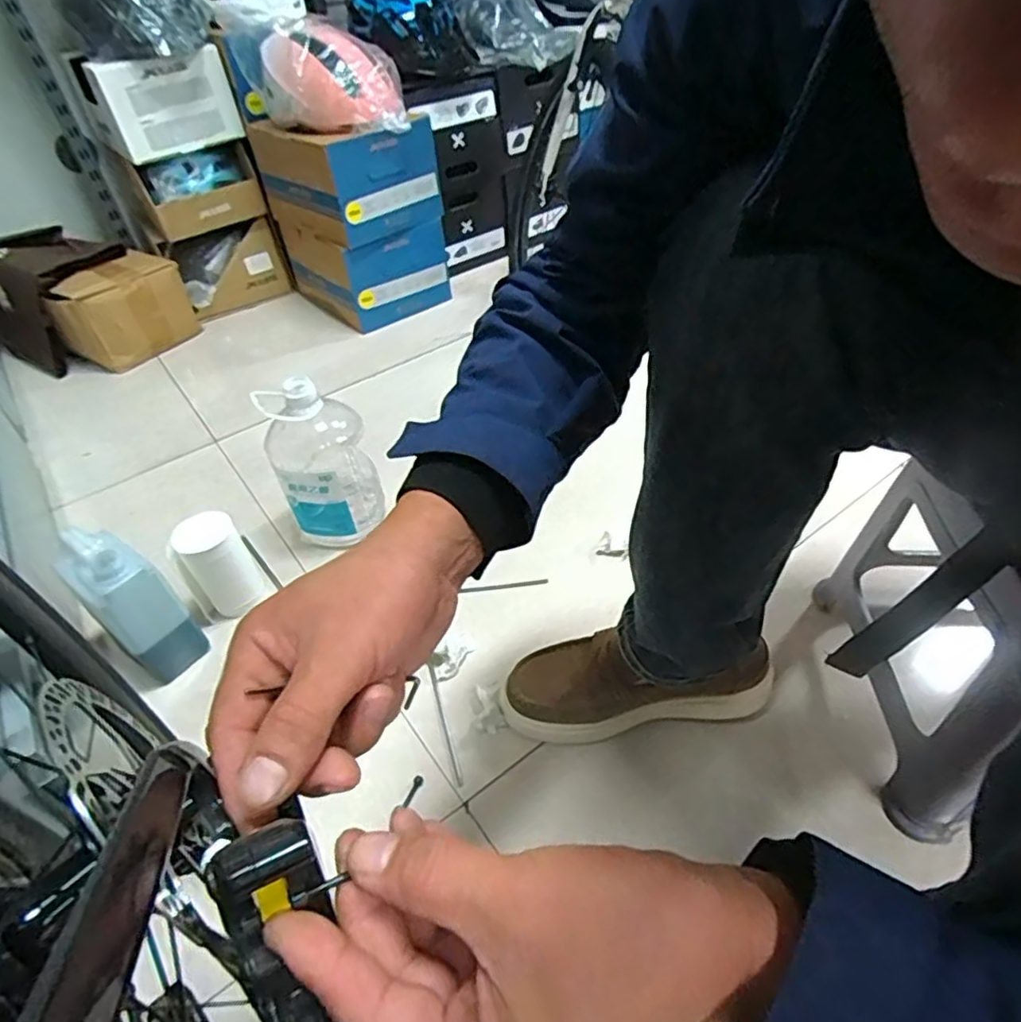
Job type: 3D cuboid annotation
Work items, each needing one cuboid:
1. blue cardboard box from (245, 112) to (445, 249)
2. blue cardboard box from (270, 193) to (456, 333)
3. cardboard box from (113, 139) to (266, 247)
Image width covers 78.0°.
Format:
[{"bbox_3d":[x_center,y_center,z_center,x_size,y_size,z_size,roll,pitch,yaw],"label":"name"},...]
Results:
[{"bbox_3d":[-0.333,-0.689,1.292,0.287,0.184,0.256,30,54,32],"label":"blue cardboard box"},{"bbox_3d":[-0.325,-0.560,1.420,0.271,0.219,0.256,32,55,33],"label":"blue cardboard box"},{"bbox_3d":[-0.711,-0.727,1.408,0.248,0.148,0.176,-28,48,-22],"label":"cardboard box"}]

